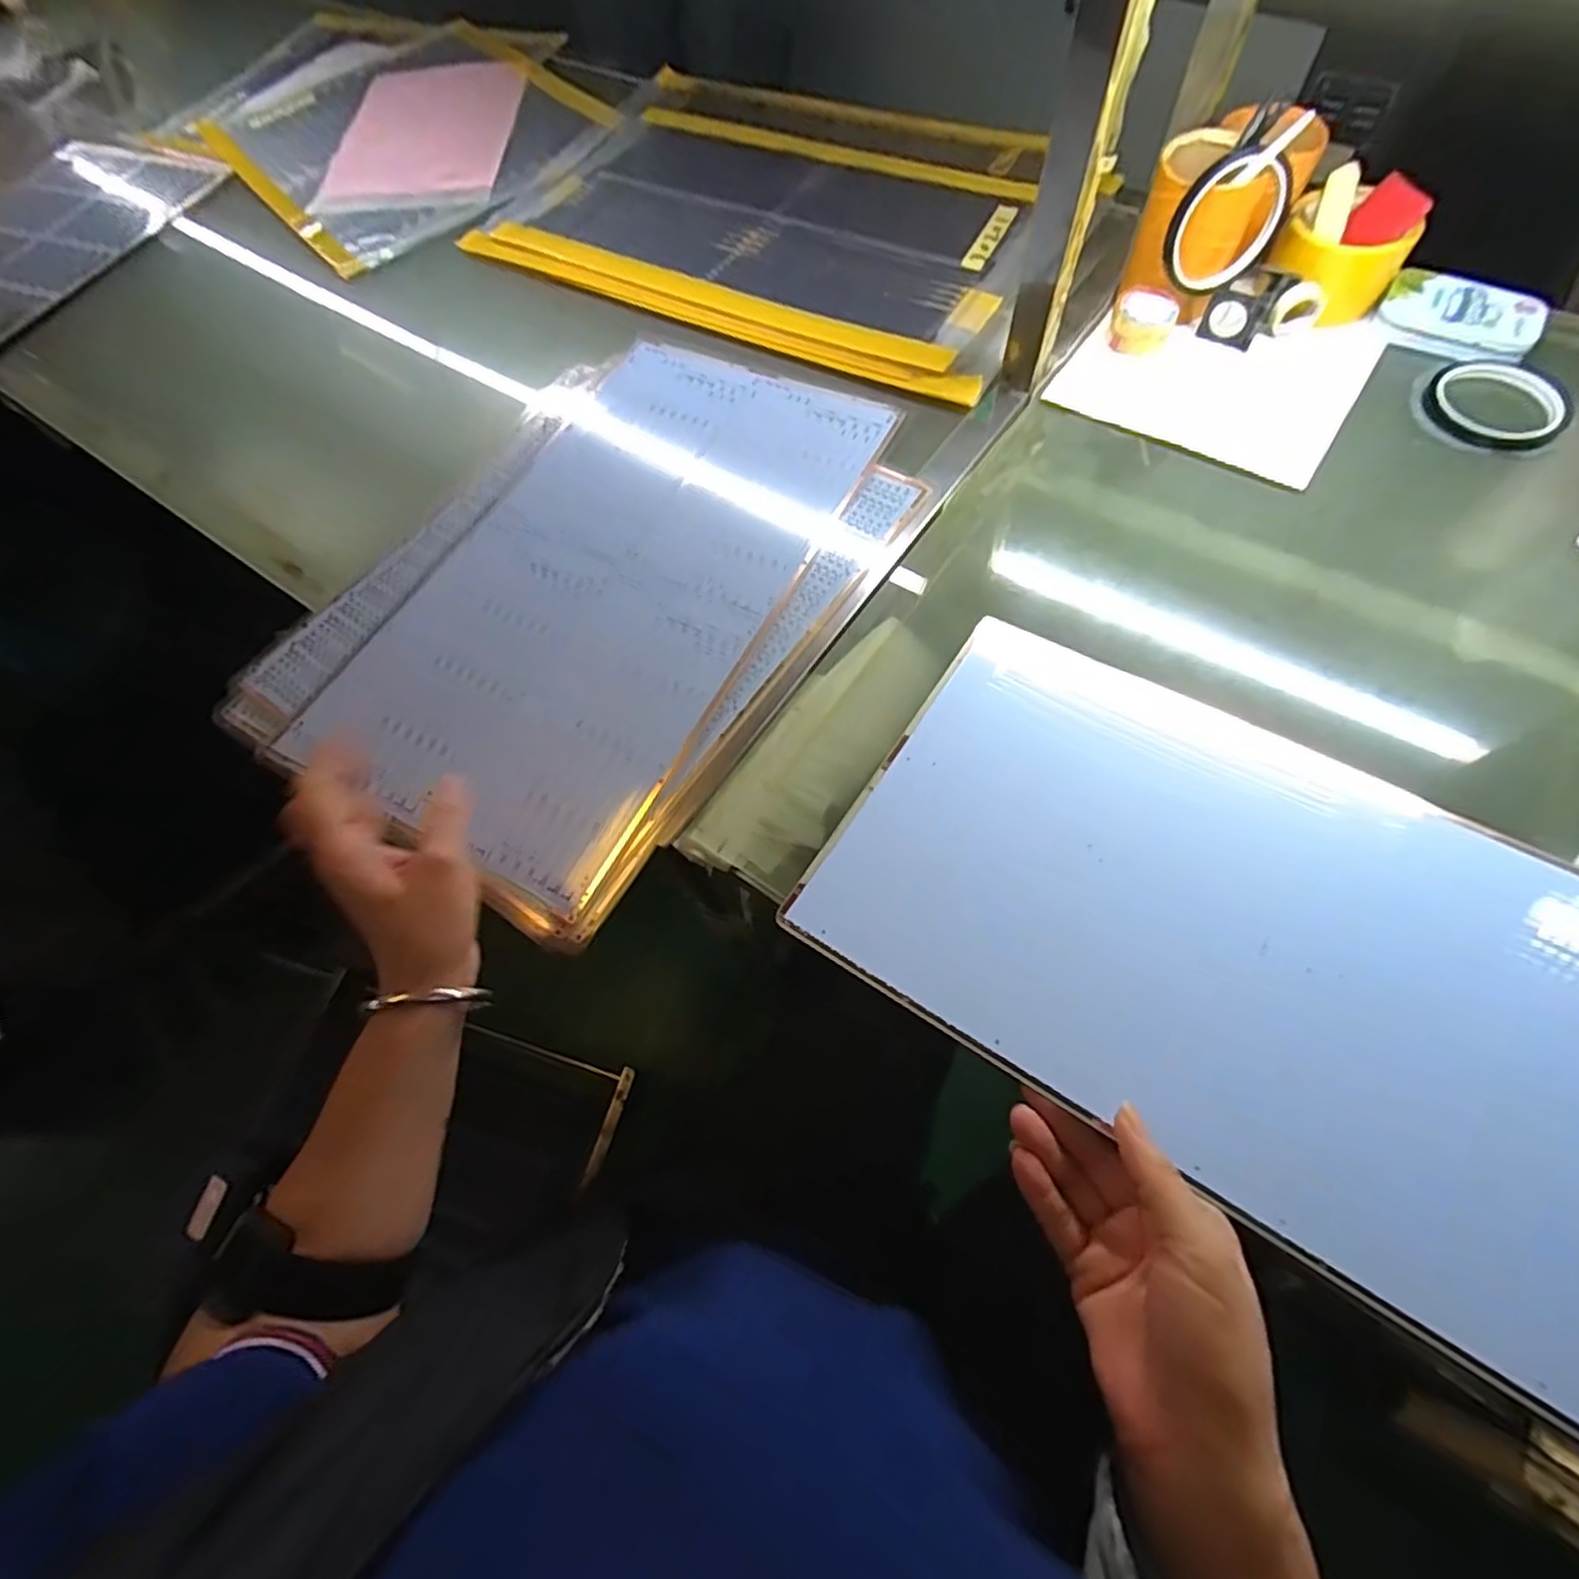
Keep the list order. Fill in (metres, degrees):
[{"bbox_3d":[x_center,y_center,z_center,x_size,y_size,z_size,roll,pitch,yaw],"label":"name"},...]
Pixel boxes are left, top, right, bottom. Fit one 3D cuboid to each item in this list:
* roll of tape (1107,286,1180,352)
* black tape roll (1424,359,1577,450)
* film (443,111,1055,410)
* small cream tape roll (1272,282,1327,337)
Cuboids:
[{"bbox_3d":[0.298,-0.395,0.575,0.049,0.032,0.039,22,69,13],"label":"roll of tape"},{"bbox_3d":[0.542,-0.297,0.520,0.092,0.015,0.092,-1,65,3],"label":"black tape roll"},{"bbox_3d":[-0.019,-0.569,0.688,0.551,0.007,0.336,29,70,16],"label":"film"},{"bbox_3d":[0.419,-0.396,0.562,0.034,0.037,0.015,1,65,4],"label":"small cream tape roll"}]

